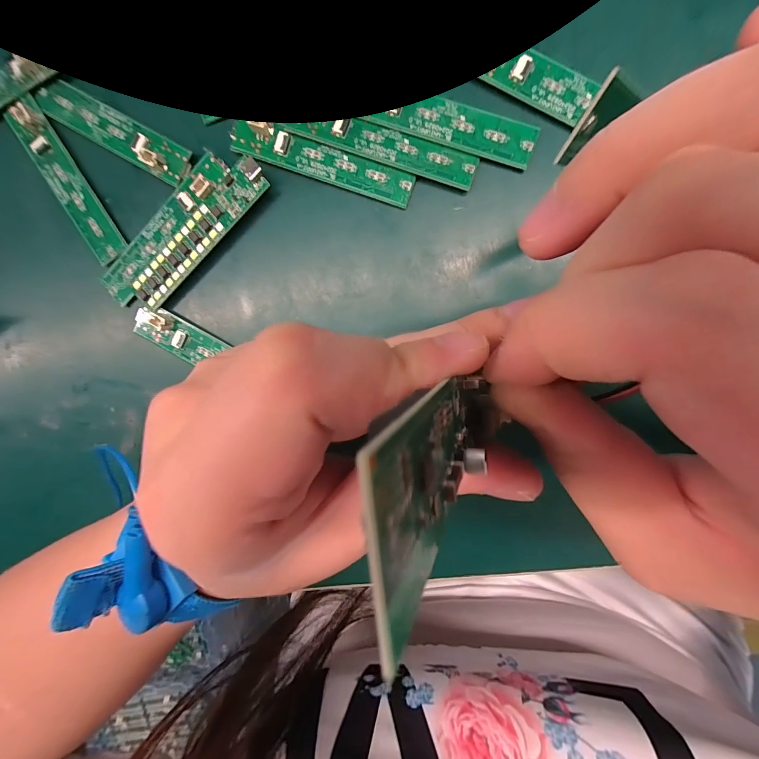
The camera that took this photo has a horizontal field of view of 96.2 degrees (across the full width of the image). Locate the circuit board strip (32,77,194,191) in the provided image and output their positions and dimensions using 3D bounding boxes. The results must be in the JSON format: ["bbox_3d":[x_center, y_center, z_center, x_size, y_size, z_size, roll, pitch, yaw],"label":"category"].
[{"bbox_3d":[-0.125,-0.117,0.159,0.082,0.007,0.018,30,97,3],"label":"circuit board strip"}]

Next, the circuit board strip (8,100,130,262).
[{"bbox_3d":[-0.150,-0.095,0.164,0.017,0.004,0.082,-30,94,4],"label":"circuit board strip"}]

